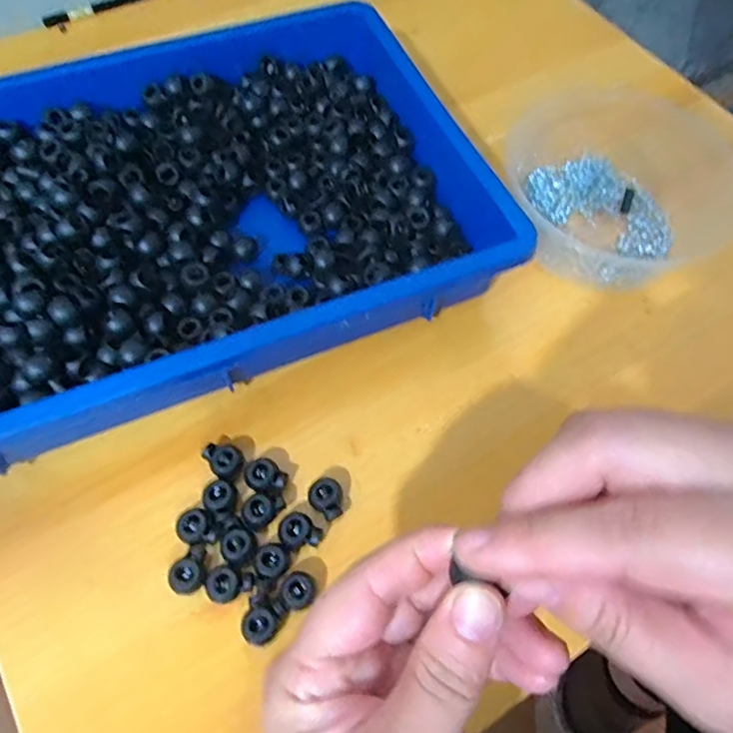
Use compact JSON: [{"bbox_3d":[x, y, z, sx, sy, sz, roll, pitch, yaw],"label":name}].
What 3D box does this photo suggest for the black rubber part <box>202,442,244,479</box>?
[{"bbox_3d":[-0.076,0.050,0.308,0.017,0.012,0.023,-33,69,-18],"label":"black rubber part"}]

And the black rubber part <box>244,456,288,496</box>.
[{"bbox_3d":[-0.053,0.059,0.303,0.021,0.010,0.017,27,65,11],"label":"black rubber part"}]

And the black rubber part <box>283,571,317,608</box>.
[{"bbox_3d":[-0.032,0.108,0.278,0.015,0.013,0.015,1,63,-2],"label":"black rubber part"}]

